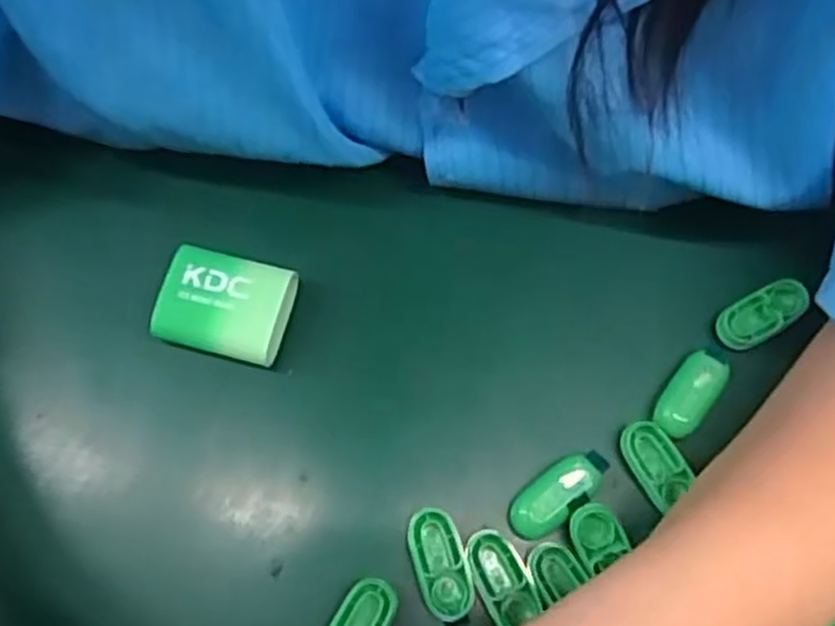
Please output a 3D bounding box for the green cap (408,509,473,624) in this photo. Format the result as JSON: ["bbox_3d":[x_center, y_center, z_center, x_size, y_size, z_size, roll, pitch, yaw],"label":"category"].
[{"bbox_3d":[0.007,0.079,0.250,0.016,0.005,0.034,-16,74,-5],"label":"green cap"}]

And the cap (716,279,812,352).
[{"bbox_3d":[0.120,0.000,0.276,0.033,0.011,0.016,-32,75,-9],"label":"cap"}]

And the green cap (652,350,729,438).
[{"bbox_3d":[0.091,0.028,0.264,0.018,0.006,0.030,34,76,10],"label":"green cap"}]

